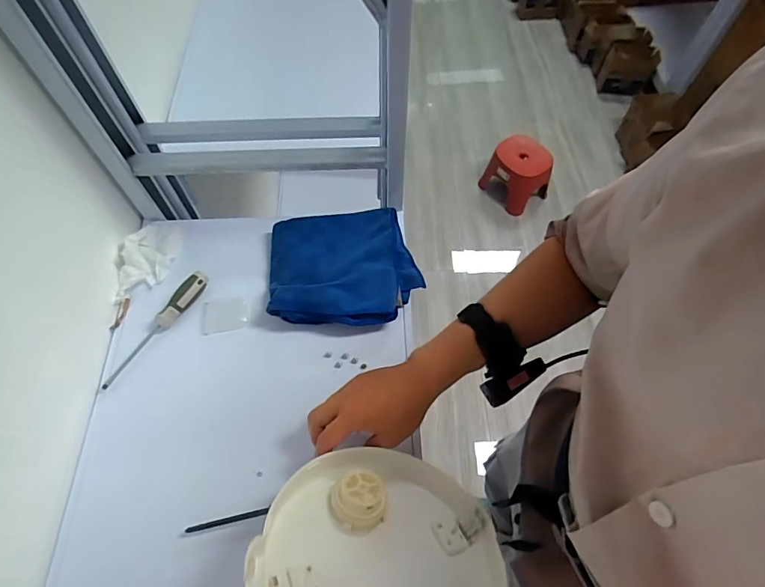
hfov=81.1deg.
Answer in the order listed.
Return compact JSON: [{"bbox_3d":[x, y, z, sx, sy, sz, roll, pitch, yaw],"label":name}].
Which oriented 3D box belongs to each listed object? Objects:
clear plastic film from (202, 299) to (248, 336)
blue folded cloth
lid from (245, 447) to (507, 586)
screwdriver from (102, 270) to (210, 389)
[{"bbox_3d":[-0.216,0.031,0.617,0.060,0.007,0.047,-7,69,-12],"label":"clear plastic film"},{"bbox_3d":[-0.053,-0.037,0.626,0.204,0.040,0.181,-6,61,-3],"label":"blue folded cloth"},{"bbox_3d":[0.001,0.224,0.385,0.200,0.044,0.199,7,36,-5],"label":"lid"},{"bbox_3d":[-0.297,0.044,0.590,0.024,0.028,0.183,26,64,14],"label":"screwdriver"}]

